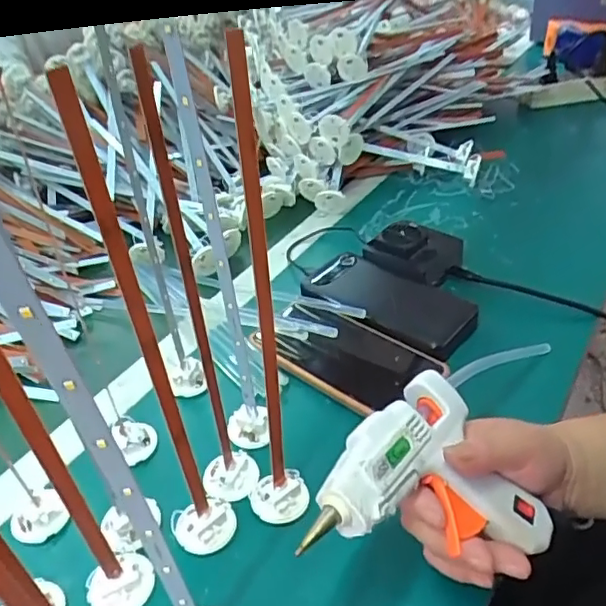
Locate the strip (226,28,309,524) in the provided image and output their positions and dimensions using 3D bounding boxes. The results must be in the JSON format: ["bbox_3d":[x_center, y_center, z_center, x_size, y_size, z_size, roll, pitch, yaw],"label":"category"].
[{"bbox_3d":[-0.017,0.015,0.312,0.033,0.299,0.048,-7,37,0],"label":"strip"}]

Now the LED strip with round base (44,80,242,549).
[{"bbox_3d":[-0.068,0.037,0.295,0.039,0.289,0.031,-13,37,-9],"label":"LED strip with round base"}]

